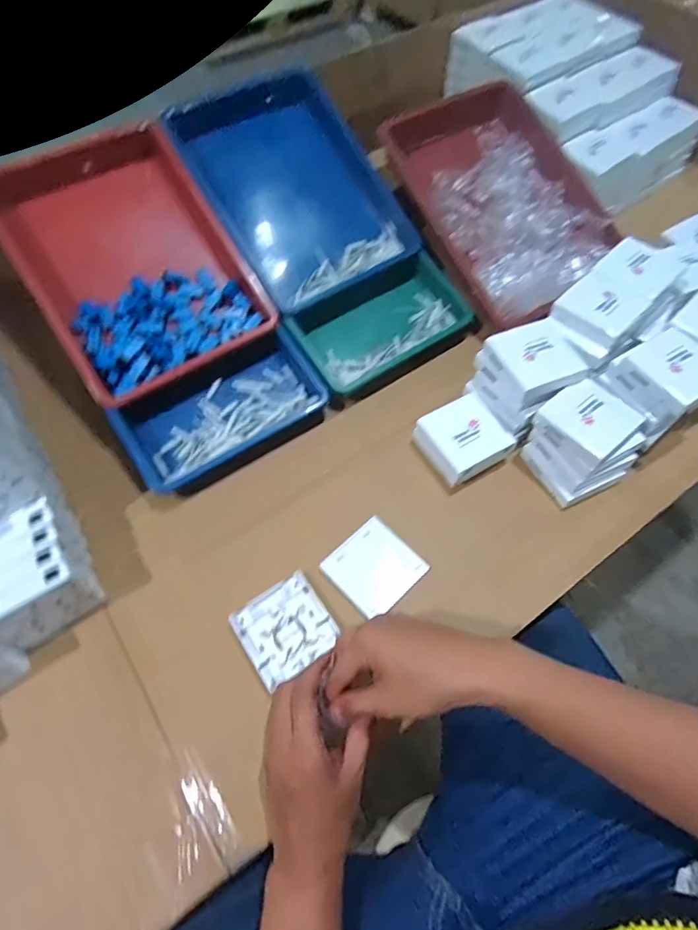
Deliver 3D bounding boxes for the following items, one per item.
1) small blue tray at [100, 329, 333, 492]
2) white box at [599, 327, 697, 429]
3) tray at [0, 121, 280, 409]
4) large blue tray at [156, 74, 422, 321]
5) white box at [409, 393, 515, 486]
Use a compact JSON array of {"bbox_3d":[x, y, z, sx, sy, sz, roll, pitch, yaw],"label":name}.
[{"bbox_3d":[-0.156,-0.066,0.632,0.240,0.060,0.132,-30,65,-16],"label":"small blue tray"},{"bbox_3d":[0.367,-0.104,0.579,0.088,0.049,0.094,-27,64,-15],"label":"white box"},{"bbox_3d":[-0.279,-0.265,0.628,0.239,0.054,0.340,-32,89,-17],"label":"tray"},{"bbox_3d":[-0.077,-0.381,0.695,0.239,0.065,0.312,-32,97,-18],"label":"large blue tray"},{"bbox_3d":[0.139,-0.030,0.610,0.086,0.041,0.094,-29,65,-16],"label":"white box"}]

